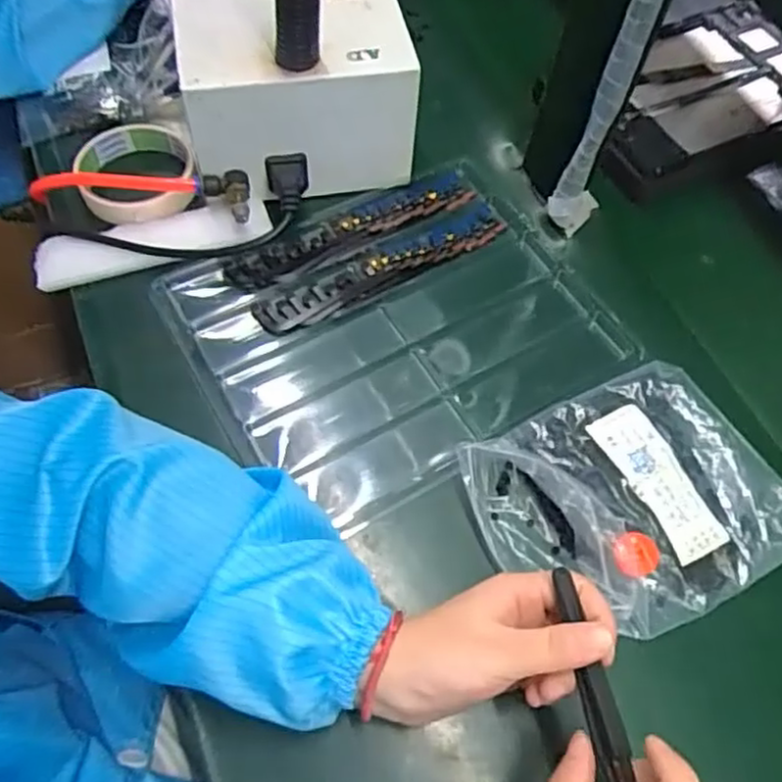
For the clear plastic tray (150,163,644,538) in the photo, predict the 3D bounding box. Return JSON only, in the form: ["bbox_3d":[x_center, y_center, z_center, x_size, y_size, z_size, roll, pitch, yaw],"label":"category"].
[{"bbox_3d":[0.003,-0.045,0.469,0.258,0.014,0.217,-27,67,-16],"label":"clear plastic tray"}]

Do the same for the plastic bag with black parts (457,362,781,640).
[{"bbox_3d":[0.141,0.063,0.407,0.172,0.023,0.141,-23,66,-15],"label":"plastic bag with black parts"}]

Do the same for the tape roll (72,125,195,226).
[{"bbox_3d":[-0.192,-0.160,0.511,0.084,0.026,0.083,1,62,-3],"label":"tape roll"}]

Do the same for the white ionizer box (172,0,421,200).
[{"bbox_3d":[-0.069,-0.228,0.504,0.153,0.100,0.129,-6,62,-6],"label":"white ionizer box"}]

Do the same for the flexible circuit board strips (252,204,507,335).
[{"bbox_3d":[-0.002,-0.089,0.490,0.195,0.004,0.033,-28,67,-17],"label":"flexible circuit board strips"}]

